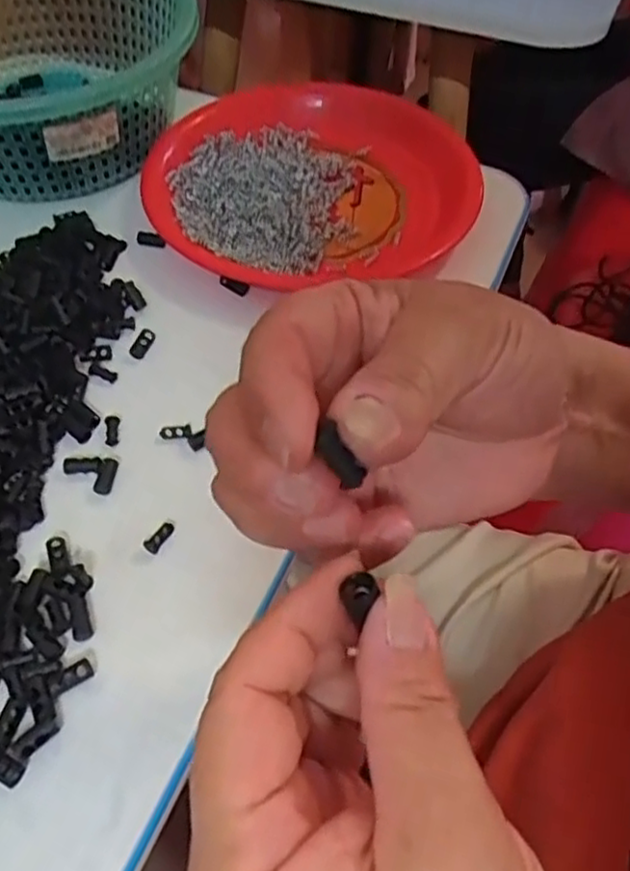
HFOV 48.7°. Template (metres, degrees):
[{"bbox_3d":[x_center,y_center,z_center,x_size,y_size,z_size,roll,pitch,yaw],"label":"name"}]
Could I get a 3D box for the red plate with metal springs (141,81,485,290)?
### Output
[{"bbox_3d":[-0.014,-0.186,0.485,0.214,0.050,0.206,1,53,-1],"label":"red plate with metal springs"}]

